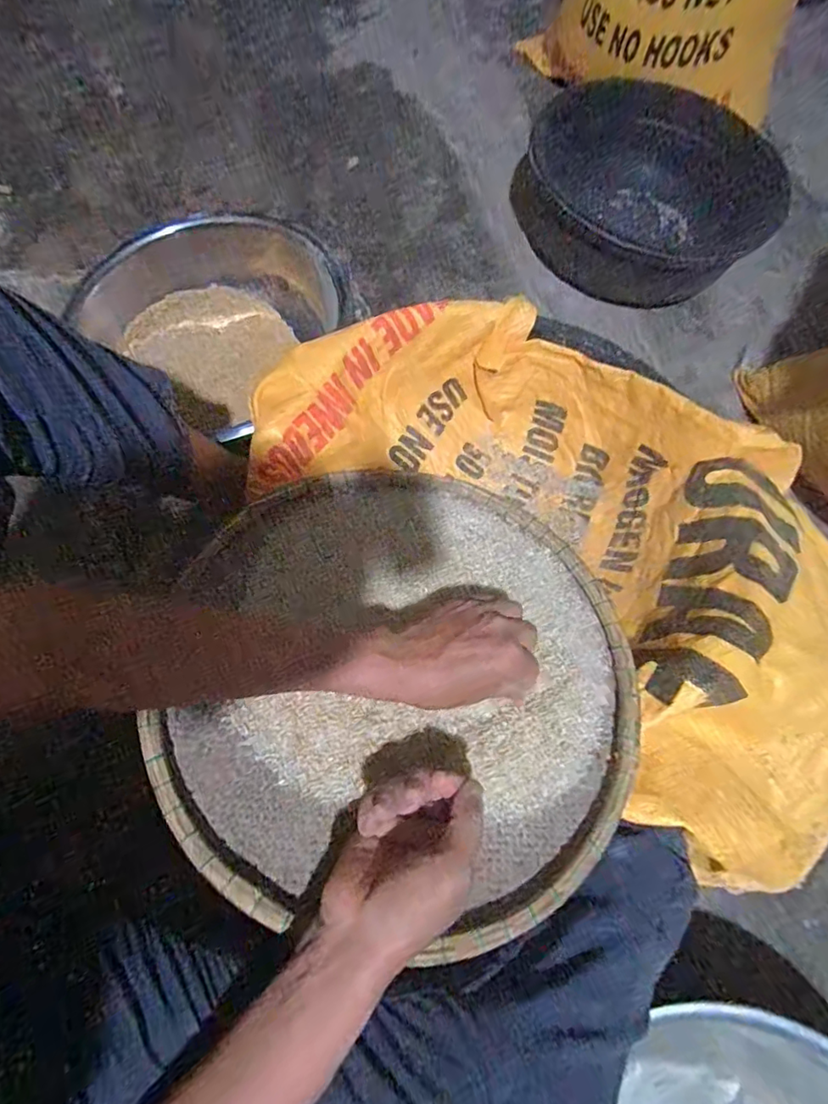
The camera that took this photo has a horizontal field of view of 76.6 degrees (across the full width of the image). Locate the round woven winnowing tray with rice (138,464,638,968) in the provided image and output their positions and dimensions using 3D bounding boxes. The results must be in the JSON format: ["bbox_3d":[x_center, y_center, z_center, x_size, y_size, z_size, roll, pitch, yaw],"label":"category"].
[{"bbox_3d":[-0.007,0.085,0.441,0.363,0.074,0.378,0,68,-1],"label":"round woven winnowing tray with rice"}]

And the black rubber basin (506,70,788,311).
[{"bbox_3d":[0.352,-0.586,0.852,0.358,0.144,0.353,15,69,5],"label":"black rubber basin"}]

